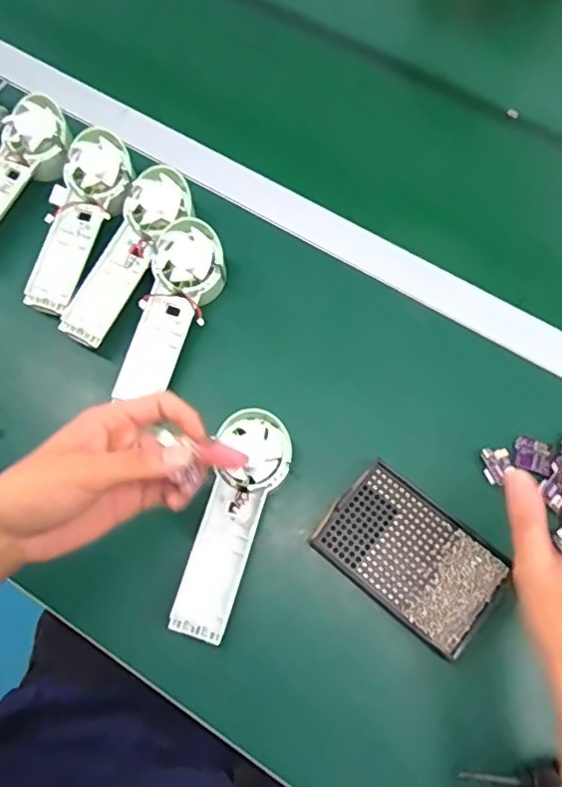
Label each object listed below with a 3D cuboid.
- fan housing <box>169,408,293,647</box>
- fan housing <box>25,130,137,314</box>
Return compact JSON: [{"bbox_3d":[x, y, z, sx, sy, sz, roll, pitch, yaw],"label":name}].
[{"bbox_3d":[-0.037,0.100,0.454,0.057,0.027,0.178,14,73,6],"label":"fan housing"},{"bbox_3d":[-0.199,-0.166,0.554,0.078,0.032,0.180,22,91,8],"label":"fan housing"}]

